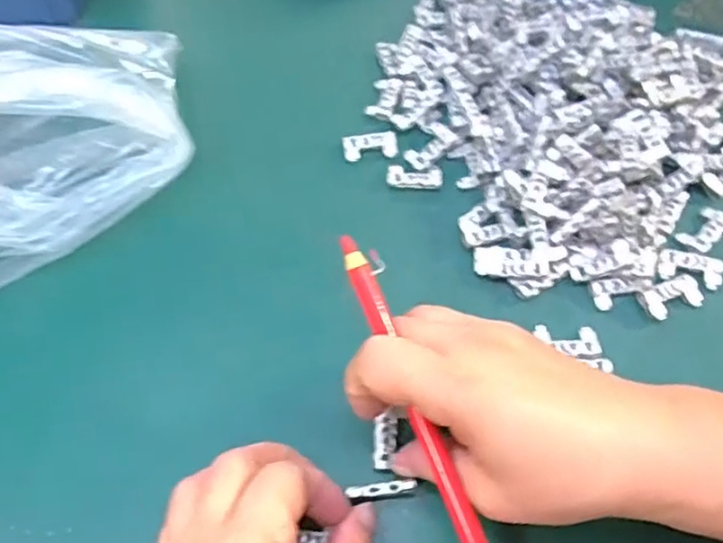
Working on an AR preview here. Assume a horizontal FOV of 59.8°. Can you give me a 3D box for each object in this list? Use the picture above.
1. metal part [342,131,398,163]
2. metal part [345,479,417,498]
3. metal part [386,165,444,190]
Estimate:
[{"bbox_3d":[0.005,-0.075,0.375,0.031,0.005,0.018,-7,61,-1],"label":"metal part"},{"bbox_3d":[0.009,0.095,0.274,0.029,0.006,0.005,-9,64,4],"label":"metal part"},{"bbox_3d":[0.031,-0.055,0.362,0.031,0.004,0.015,5,62,5],"label":"metal part"}]

